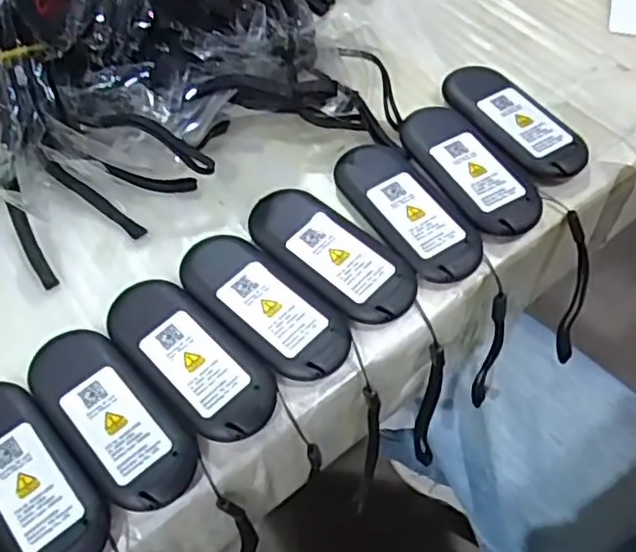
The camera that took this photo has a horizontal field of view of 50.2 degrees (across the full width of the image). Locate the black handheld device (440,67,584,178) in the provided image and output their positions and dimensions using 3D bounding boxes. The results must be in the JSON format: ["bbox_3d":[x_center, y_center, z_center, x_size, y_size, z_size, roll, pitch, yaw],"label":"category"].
[{"bbox_3d":[0.103,-0.086,0.370,0.040,0.008,0.094,-30,58,-16],"label":"black handheld device"}]

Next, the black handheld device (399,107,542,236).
[{"bbox_3d":[0.077,-0.058,0.354,0.040,0.009,0.094,-29,58,-15],"label":"black handheld device"}]

